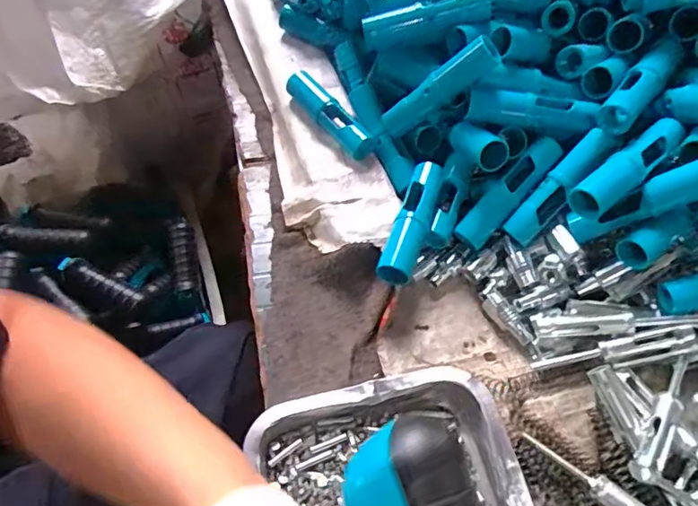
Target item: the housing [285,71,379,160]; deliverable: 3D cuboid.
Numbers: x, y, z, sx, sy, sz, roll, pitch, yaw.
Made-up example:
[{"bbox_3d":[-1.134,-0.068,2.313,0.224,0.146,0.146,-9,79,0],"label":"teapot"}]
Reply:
[{"bbox_3d":[-0.019,-0.144,0.540,0.028,0.025,0.121,-34,63,-25],"label":"housing"}]

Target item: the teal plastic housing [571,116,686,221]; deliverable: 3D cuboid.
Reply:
[{"bbox_3d":[0.234,-0.071,0.433,0.122,0.029,0.028,-31,62,-23],"label":"teal plastic housing"}]

